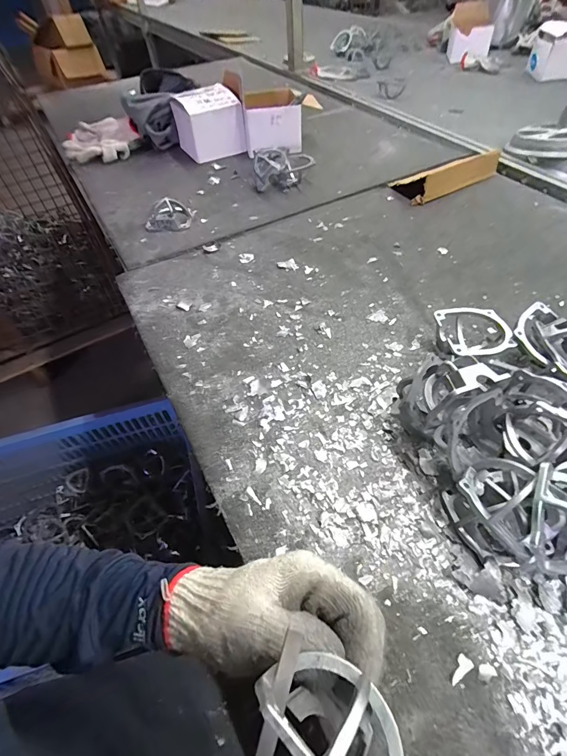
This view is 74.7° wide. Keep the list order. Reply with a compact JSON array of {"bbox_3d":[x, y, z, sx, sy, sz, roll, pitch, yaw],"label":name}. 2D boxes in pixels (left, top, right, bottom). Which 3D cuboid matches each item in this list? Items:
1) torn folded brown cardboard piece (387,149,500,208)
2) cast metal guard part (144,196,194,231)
[{"bbox_3d":[0.344,-0.429,0.771,0.224,0.047,0.097,-21,54,-13],"label":"torn folded brown cardboard piece"},{"bbox_3d":[-0.223,-0.311,0.715,0.091,0.038,0.067,-17,53,-10],"label":"cast metal guard part"}]

